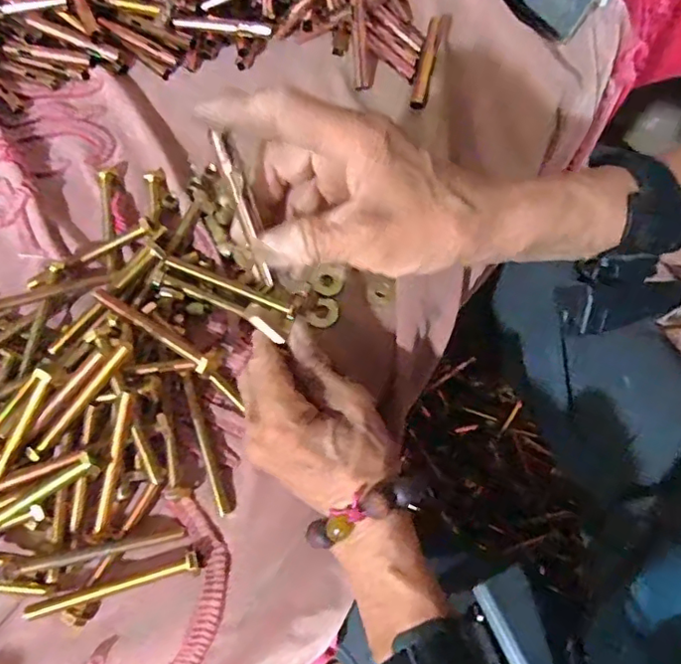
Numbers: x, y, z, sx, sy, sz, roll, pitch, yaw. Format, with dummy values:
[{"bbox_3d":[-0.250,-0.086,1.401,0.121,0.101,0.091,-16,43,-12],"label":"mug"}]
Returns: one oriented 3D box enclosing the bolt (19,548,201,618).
[{"bbox_3d":[-0.139,0.158,0.358,0.103,0.018,0.012,-17,71,-2],"label":"bolt"}]

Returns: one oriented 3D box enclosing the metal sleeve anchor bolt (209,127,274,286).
[{"bbox_3d":[-0.050,-0.063,0.297,0.008,0.009,0.084,-19,117,-4],"label":"metal sleeve anchor bolt"}]

